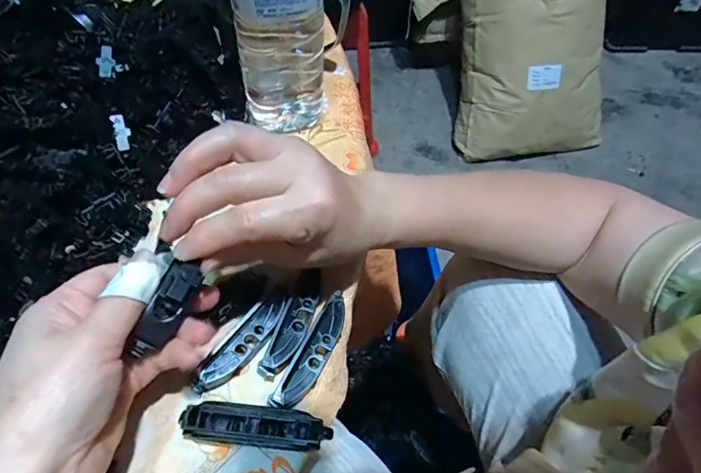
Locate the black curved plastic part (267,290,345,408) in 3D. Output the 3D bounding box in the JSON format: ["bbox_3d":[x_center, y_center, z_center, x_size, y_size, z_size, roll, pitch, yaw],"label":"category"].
[{"bbox_3d":[-0.021,0.070,0.288,0.018,0.014,0.076,26,61,13],"label":"black curved plastic part"}]

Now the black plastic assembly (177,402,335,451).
[{"bbox_3d":[-0.051,0.105,0.262,0.078,0.017,0.021,6,59,1],"label":"black plastic assembly"}]

